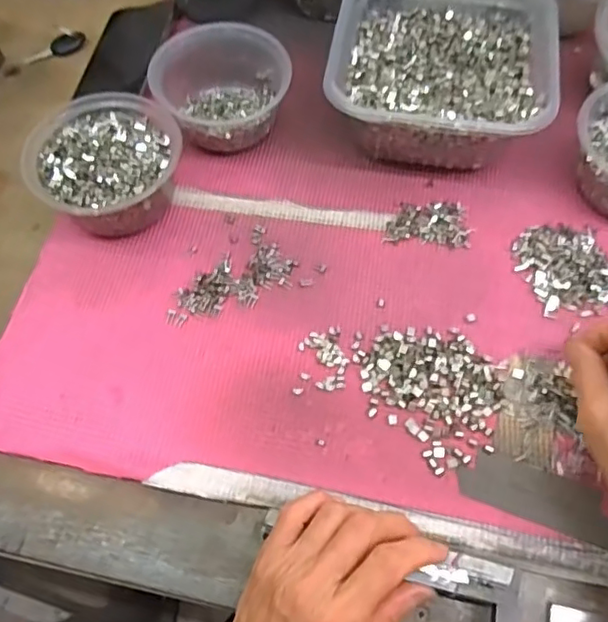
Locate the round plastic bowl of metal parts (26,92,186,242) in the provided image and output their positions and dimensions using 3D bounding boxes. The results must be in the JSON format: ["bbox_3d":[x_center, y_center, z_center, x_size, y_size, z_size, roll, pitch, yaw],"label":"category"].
[{"bbox_3d":[-0.153,-0.114,0.465,0.113,0.063,0.110,-1,63,2],"label":"round plastic bowl of metal parts"}]

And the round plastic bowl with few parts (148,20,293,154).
[{"bbox_3d":[-0.068,-0.185,0.491,0.112,0.071,0.094,-19,64,-8],"label":"round plastic bowl with few parts"}]

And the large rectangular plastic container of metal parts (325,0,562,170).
[{"bbox_3d":[0.113,-0.207,0.493,0.167,0.078,0.187,8,64,6],"label":"large rectangular plastic container of metal parts"}]

